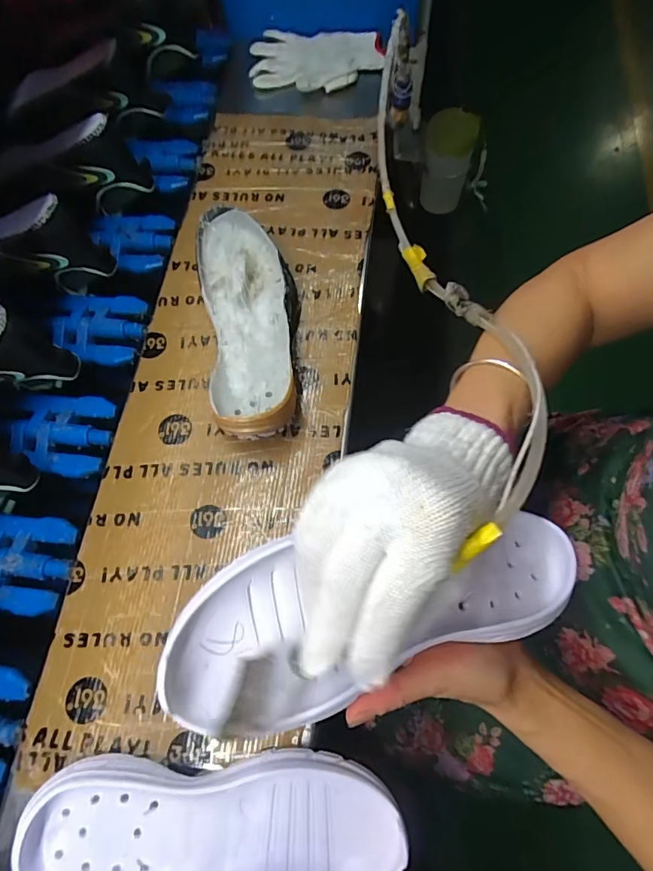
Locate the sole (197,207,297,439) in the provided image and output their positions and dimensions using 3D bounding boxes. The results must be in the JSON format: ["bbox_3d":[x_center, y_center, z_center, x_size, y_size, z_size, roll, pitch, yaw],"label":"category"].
[{"bbox_3d":[-0.074,-0.113,0.474,0.097,0.059,0.252,-11,70,-2],"label":"sole"}]

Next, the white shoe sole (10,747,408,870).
[{"bbox_3d":[-0.079,0.278,0.332,0.253,0.043,0.089,1,70,3],"label":"white shoe sole"}]

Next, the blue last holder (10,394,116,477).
[{"bbox_3d":[-0.299,-0.003,0.517,0.118,0.027,0.093,3,70,4],"label":"blue last holder"}]

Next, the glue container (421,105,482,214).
[{"bbox_3d":[0.185,-0.418,0.720,0.073,0.135,0.070,14,71,8],"label":"glue container"}]

